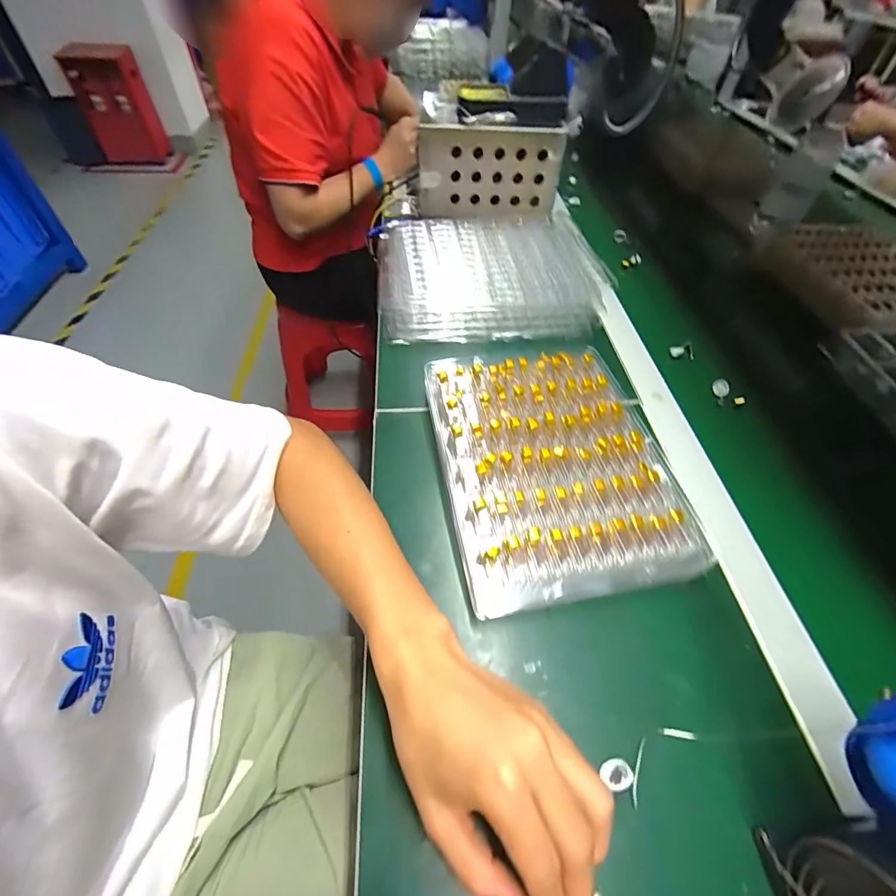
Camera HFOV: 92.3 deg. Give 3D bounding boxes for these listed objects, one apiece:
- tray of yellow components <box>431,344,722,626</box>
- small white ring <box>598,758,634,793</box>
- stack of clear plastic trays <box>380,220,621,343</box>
[{"bbox_3d":[0.094,0.010,0.406,0.196,0.043,0.257,-7,51,-6],"label":"tray of yellow components"},{"bbox_3d":[0.106,0.204,0.269,0.019,0.010,0.016,-8,53,-8],"label":"small white ring"},{"bbox_3d":[0.049,-0.245,0.589,0.280,0.066,0.225,-3,52,-4],"label":"stack of clear plastic trays"}]

